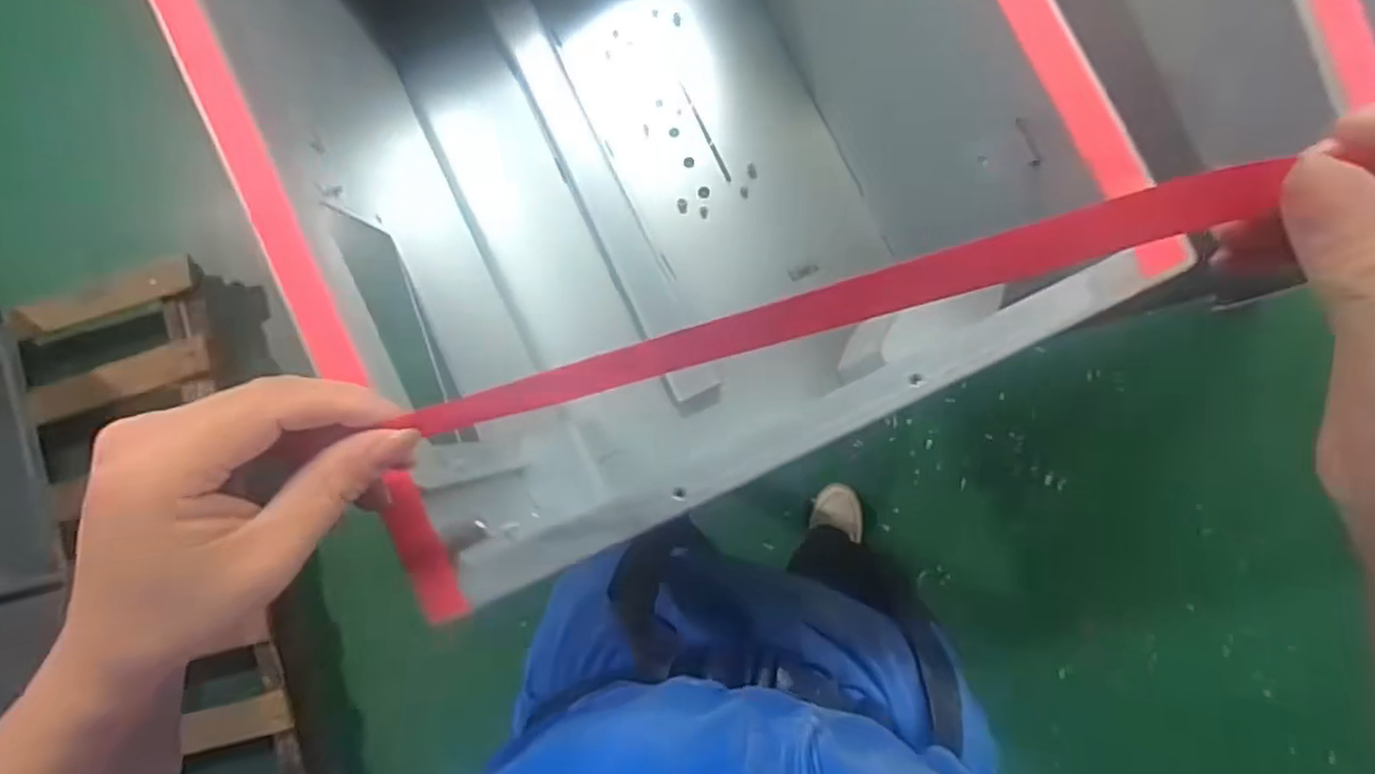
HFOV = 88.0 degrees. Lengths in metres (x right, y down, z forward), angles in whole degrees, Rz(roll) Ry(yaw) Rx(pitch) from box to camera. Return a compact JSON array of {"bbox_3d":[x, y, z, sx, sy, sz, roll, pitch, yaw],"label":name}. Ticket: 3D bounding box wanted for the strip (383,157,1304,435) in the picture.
[{"bbox_3d":[0.028,-0.018,0.193,0.226,0.011,0.012,-15,86,13],"label":"strip"}]

